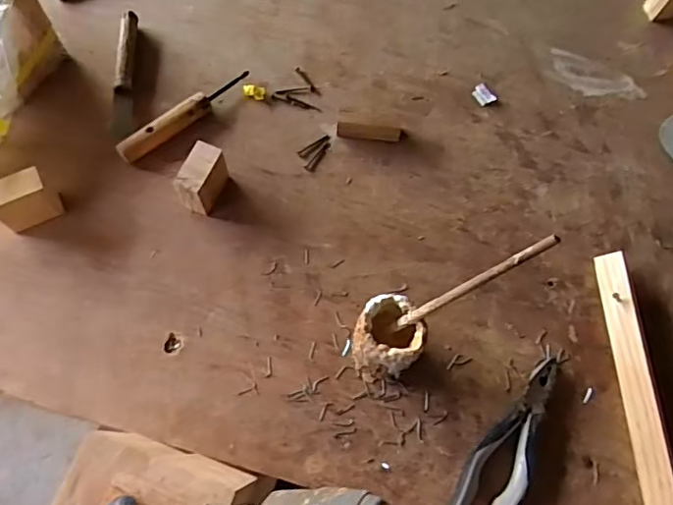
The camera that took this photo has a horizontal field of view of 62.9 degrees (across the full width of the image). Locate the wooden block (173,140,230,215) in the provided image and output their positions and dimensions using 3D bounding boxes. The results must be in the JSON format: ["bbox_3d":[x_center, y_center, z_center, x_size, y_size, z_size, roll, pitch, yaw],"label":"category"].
[{"bbox_3d":[-0.150,-0.082,0.625,0.036,0.060,0.063,19,71,4],"label":"wooden block"}]

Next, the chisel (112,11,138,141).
[{"bbox_3d":[-0.265,-0.222,0.691,0.022,0.019,0.184,-3,71,-3],"label":"chisel"}]

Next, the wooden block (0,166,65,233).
[{"bbox_3d":[-0.342,-0.056,0.600,0.061,0.058,0.034,-27,74,-11],"label":"wooden block"}]

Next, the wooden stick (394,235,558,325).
[{"bbox_3d":[0.110,0.028,0.459,0.007,0.179,0.010,-5,67,-38],"label":"wooden stick"}]

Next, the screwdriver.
[{"bbox_3d":[-0.184,-0.169,0.672,0.183,0.023,0.028,-40,77,-15],"label":"screwdriver"}]

